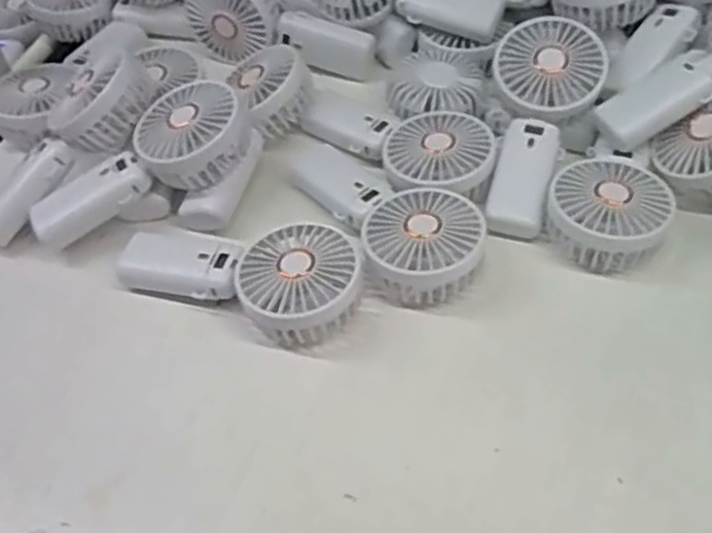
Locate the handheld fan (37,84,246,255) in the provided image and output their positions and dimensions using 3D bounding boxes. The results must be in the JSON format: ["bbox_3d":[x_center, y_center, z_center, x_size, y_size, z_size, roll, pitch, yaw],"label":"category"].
[{"bbox_3d":[-0.167,-0.077,0.579,0.185,0.046,0.083,-31,52,2],"label":"handheld fan"}]

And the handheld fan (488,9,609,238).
[{"bbox_3d":[0.142,-0.112,0.588,0.081,0.033,0.188,12,75,16],"label":"handheld fan"}]

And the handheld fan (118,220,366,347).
[{"bbox_3d":[-0.079,0.000,0.535,0.173,0.041,0.085,19,55,21],"label":"handheld fan"}]

